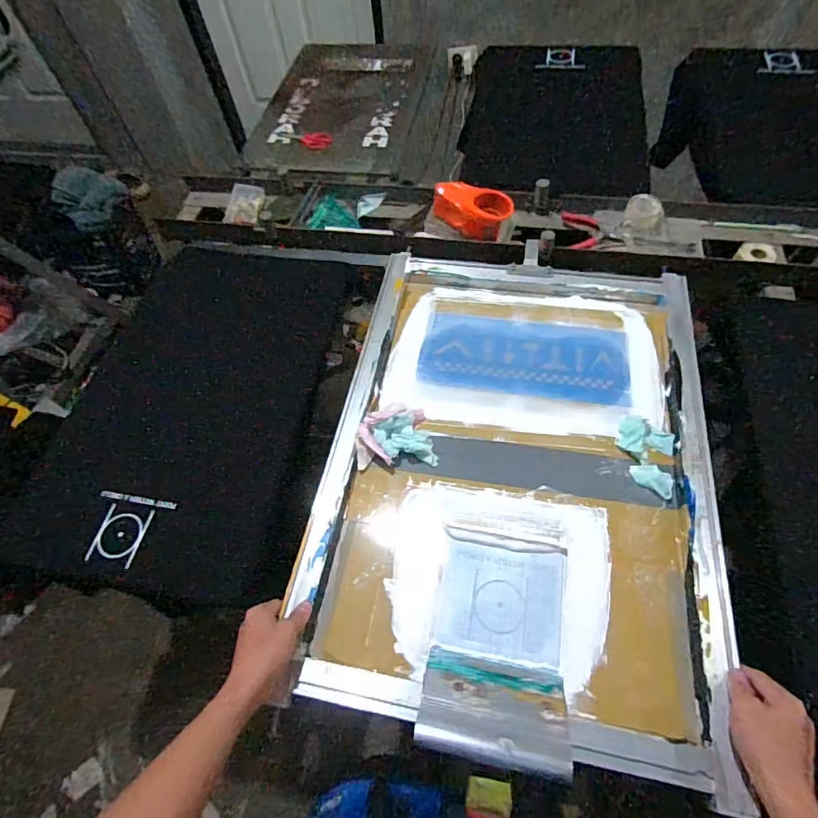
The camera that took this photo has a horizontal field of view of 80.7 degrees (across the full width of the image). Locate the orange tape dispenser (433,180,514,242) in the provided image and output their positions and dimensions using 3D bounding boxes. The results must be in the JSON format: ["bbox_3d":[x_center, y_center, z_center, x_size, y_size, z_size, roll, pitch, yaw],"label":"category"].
[{"bbox_3d":[0.122,-0.381,0.936,0.156,0.091,0.080,6,61,15],"label":"orange tape dispenser"}]

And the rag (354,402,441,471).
[{"bbox_3d":[-0.021,0.040,0.724,0.114,0.040,0.088,-5,58,0],"label":"rag"}]

